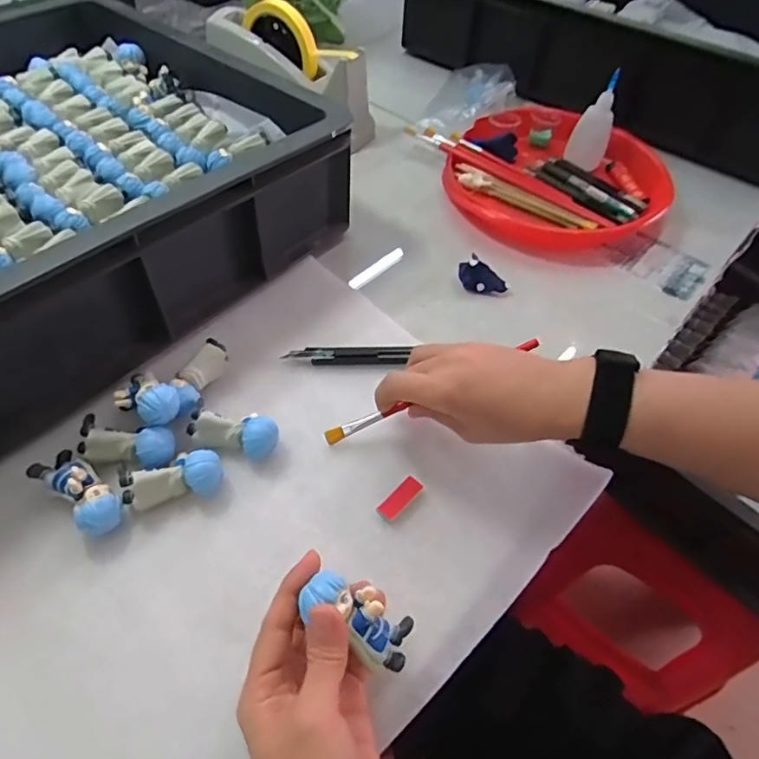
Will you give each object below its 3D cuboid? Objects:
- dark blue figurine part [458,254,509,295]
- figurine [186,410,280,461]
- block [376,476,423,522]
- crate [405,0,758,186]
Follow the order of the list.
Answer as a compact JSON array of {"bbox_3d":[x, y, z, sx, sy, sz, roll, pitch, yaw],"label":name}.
[{"bbox_3d":[0.098,-0.098,0.517,0.048,0.022,0.025,27,55,16],"label":"dark blue figurine part"},{"bbox_3d":[-0.102,0.037,0.389,0.062,0.024,0.034,14,52,6],"label":"figurine"},{"bbox_3d":[0.015,0.081,0.373,0.033,0.006,0.014,-36,63,-28],"label":"block"},{"bbox_3d":[0.374,-0.530,0.814,0.645,0.120,0.461,39,59,23],"label":"crate"}]

